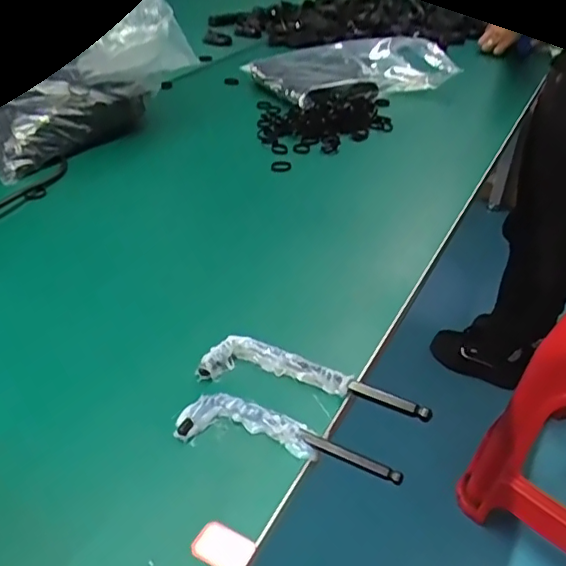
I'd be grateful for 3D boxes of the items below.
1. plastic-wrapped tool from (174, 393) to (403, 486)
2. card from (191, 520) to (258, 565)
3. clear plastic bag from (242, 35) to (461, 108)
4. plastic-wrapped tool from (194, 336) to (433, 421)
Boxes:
[{"bbox_3d":[0.004,0.110,0.420,0.158,0.019,0.038,9,37,9],"label":"plastic-wrapped tool"},{"bbox_3d":[-0.036,0.159,0.351,0.036,0.004,0.024,20,40,22],"label":"card"},{"bbox_3d":[0.132,-0.407,1.101,0.362,0.069,0.240,-11,38,-21],"label":"clear plastic bag"},{"bbox_3d":[0.023,0.077,0.463,0.178,0.028,0.040,10,37,11],"label":"plastic-wrapped tool"}]

